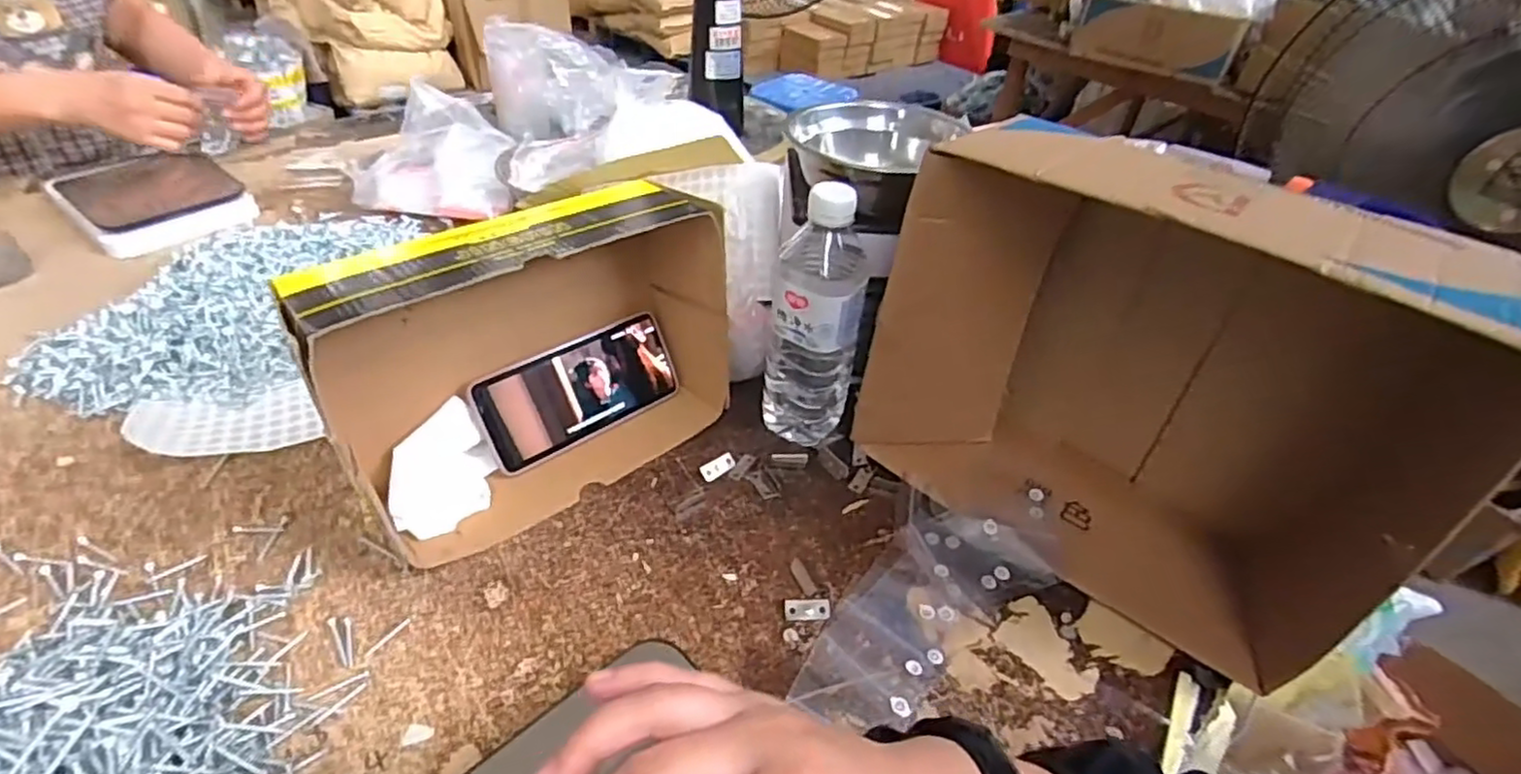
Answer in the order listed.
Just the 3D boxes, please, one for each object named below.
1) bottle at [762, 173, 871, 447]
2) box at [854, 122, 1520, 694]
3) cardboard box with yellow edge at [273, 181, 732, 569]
[{"bbox_3d":[0.043,-0.048,0.533,0.071,0.208,0.061,9,40,4],"label":"bottle"},{"bbox_3d":[0.249,-0.005,0.454,0.330,0.256,0.136,28,46,24],"label":"box"},{"bbox_3d":[-0.160,-0.021,0.503,0.272,0.187,0.117,-27,50,-33],"label":"cardboard box with yellow edge"}]

